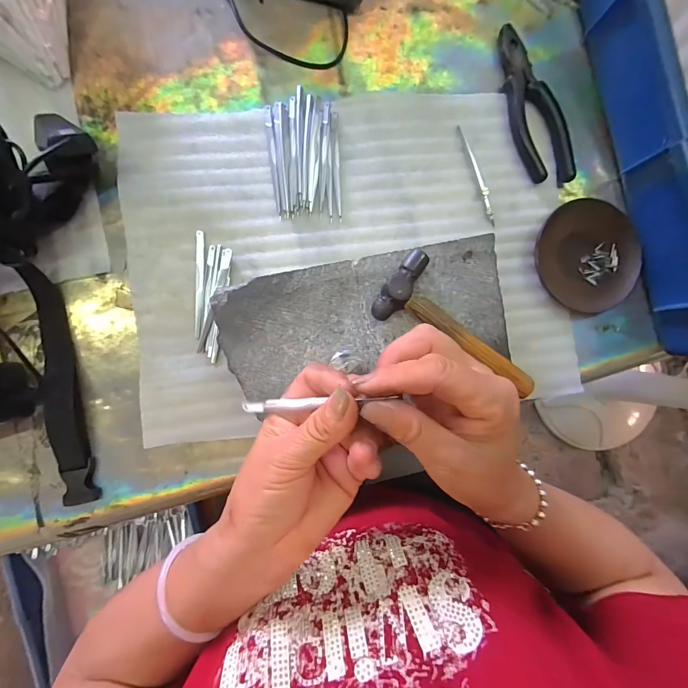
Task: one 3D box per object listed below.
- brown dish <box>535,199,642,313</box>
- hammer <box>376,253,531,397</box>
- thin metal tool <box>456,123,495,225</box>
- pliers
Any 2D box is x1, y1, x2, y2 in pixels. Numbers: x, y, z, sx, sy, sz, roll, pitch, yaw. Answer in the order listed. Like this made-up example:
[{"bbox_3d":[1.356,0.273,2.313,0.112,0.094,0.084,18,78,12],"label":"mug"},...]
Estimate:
[{"bbox_3d":[0.256,-0.091,0.358,0.105,0.015,0.113,0,89,-5],"label":"brown dish"},{"bbox_3d":[0.102,-0.012,0.288,0.153,0.022,0.062,33,87,-4],"label":"hammer"},{"bbox_3d":[0.139,-0.174,0.353,0.011,0.007,0.107,-23,91,-4],"label":"thin metal tool"},{"bbox_3d":[0.194,-0.244,0.354,0.048,0.015,0.162,-20,91,-5],"label":"pliers"}]

